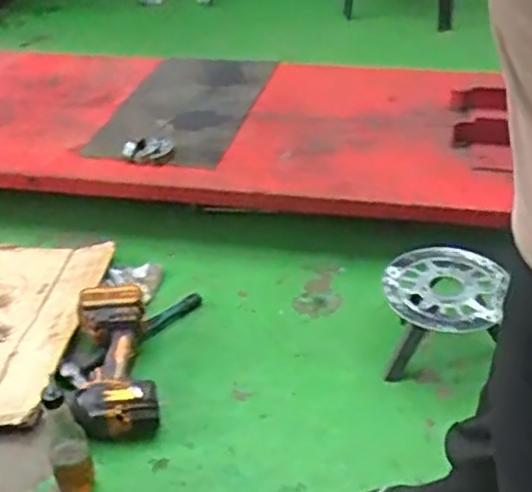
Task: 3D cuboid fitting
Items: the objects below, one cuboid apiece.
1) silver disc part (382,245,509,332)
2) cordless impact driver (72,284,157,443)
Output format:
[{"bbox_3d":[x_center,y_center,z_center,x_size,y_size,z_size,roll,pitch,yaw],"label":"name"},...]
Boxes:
[{"bbox_3d":[0.303,0.061,1.186,0.188,0.030,0.195,-2,37,1],"label":"silver disc part"},{"bbox_3d":[-0.257,0.181,1.149,0.139,0.093,0.280,-9,34,-7],"label":"cordless impact driver"}]

